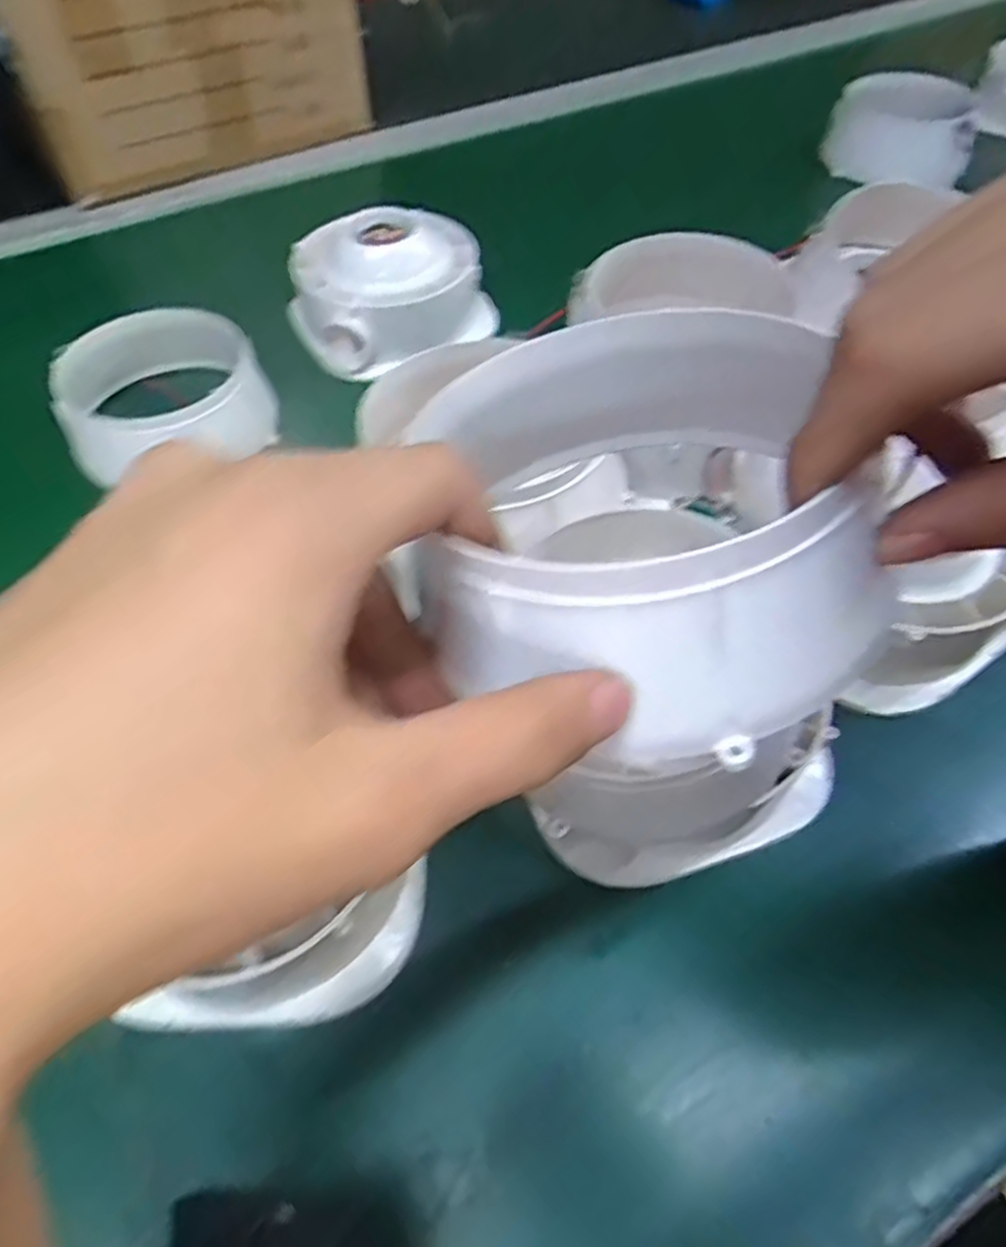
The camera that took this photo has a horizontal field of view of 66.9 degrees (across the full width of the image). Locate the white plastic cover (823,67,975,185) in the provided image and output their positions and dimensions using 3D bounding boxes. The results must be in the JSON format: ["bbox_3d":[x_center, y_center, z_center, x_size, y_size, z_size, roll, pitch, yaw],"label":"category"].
[{"bbox_3d":[0.366,-0.451,0.700,0.117,0.069,0.107,8,54,6],"label":"white plastic cover"}]

